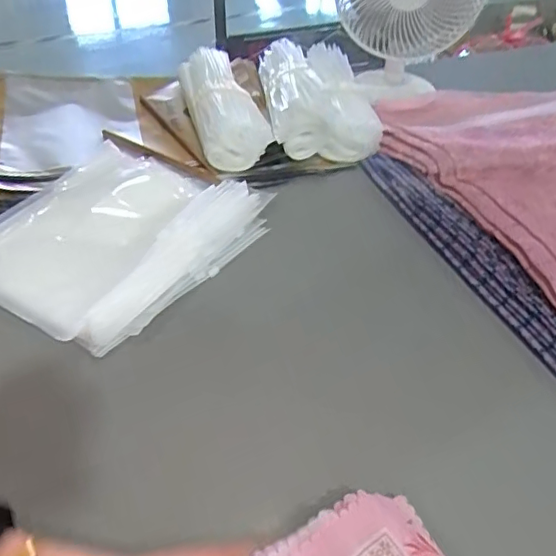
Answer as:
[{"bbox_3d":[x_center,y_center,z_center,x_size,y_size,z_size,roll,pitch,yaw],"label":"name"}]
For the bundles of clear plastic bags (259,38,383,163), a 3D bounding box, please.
[{"bbox_3d":[0.051,-0.257,0.772,0.134,0.094,0.257,-3,44,-5],"label":"bundles of clear plastic bags"}]

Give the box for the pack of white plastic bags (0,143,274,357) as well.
[{"bbox_3d":[-0.178,-0.043,0.590,0.233,0.051,0.264,26,49,24],"label":"pack of white plastic bags"}]

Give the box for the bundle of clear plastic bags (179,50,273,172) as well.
[{"bbox_3d":[-0.077,-0.233,0.745,0.084,0.059,0.238,-10,45,-11],"label":"bundle of clear plastic bags"}]

